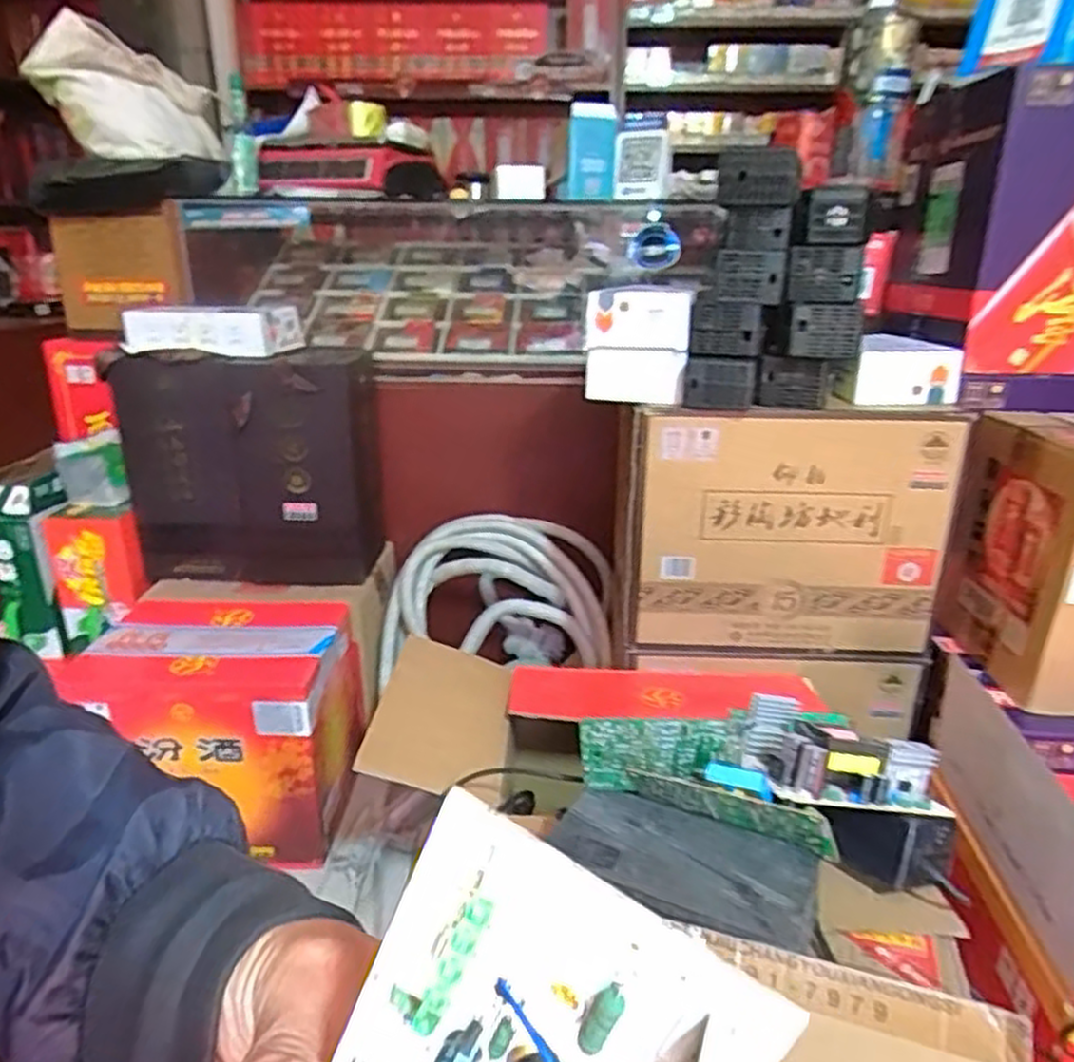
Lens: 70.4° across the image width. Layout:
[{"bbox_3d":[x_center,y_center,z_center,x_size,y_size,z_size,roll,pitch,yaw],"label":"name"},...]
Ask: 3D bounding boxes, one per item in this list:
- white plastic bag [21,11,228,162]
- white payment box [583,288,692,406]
[{"bbox_3d":[-0.679,-0.723,1.265,0.280,0.191,0.157,-9,22,-24],"label":"white plastic bag"},{"bbox_3d":[0.117,-0.219,0.912,0.123,0.131,0.031,8,22,20],"label":"white payment box"}]

